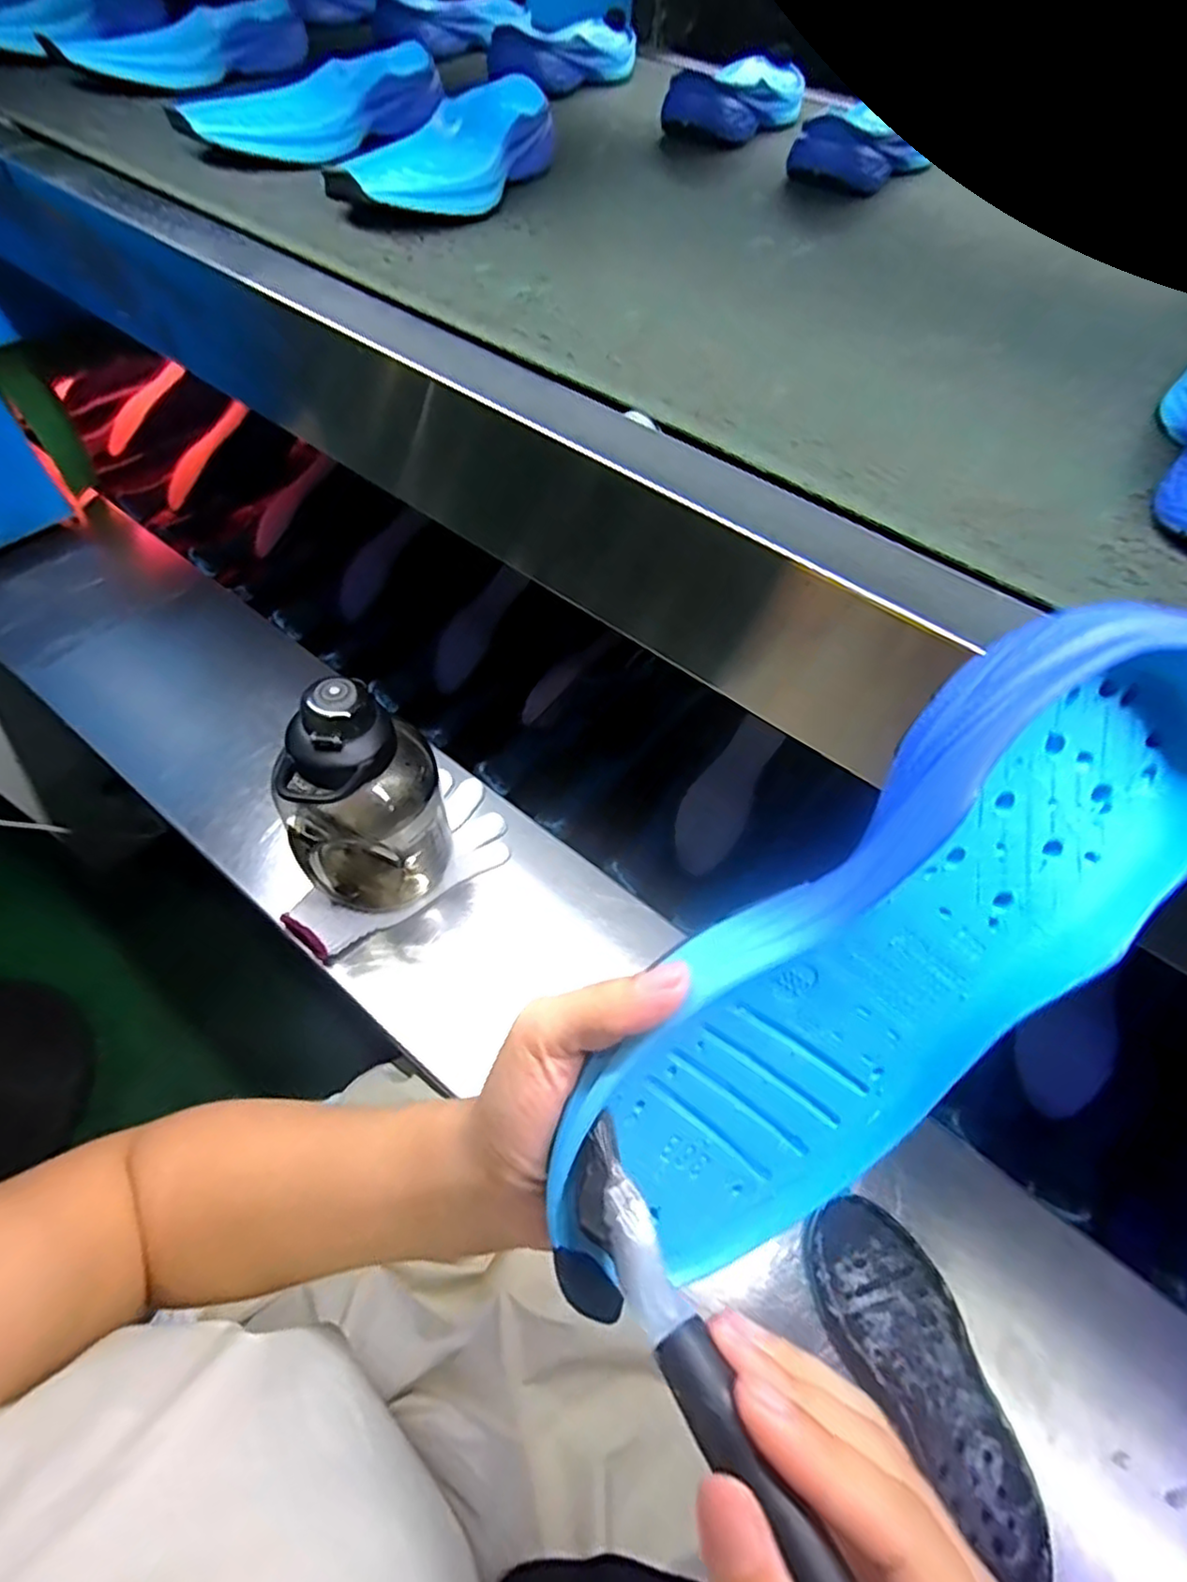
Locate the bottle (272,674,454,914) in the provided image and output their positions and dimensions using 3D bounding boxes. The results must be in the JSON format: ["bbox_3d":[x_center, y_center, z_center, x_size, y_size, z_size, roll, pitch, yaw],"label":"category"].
[{"bbox_3d":[-0.183,0.019,0.545,0.108,0.215,0.107,-1,57,-5],"label":"bottle"}]

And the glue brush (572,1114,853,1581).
[{"bbox_3d":[0.043,0.163,0.151,0.017,0.024,0.171,-28,52,-18],"label":"glue brush"}]

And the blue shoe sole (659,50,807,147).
[{"bbox_3d":[0.152,-0.696,0.655,0.089,0.042,0.228,24,59,11],"label":"blue shoe sole"}]

